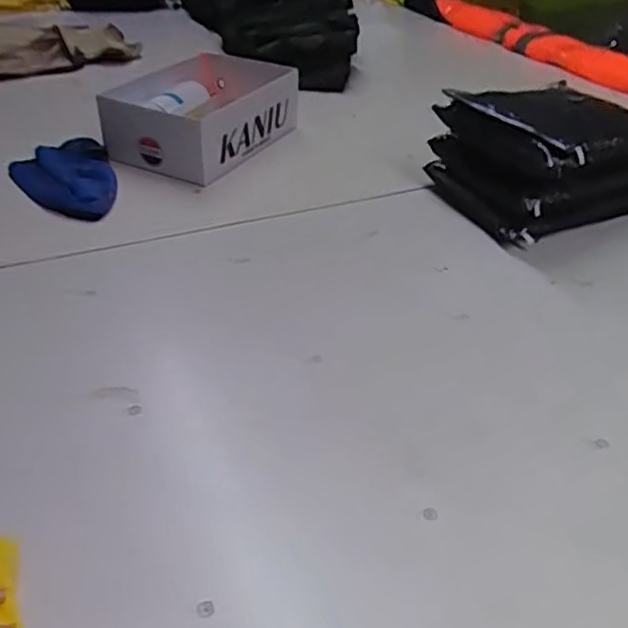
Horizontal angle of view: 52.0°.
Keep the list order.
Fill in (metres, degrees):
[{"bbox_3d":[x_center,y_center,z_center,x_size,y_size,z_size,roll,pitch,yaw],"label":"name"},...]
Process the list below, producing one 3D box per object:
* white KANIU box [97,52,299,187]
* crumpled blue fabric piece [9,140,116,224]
[{"bbox_3d":[-0.200,-0.373,1.197,0.195,0.151,0.389,16,37,17],"label":"white KANIU box"},{"bbox_3d":[-0.407,-0.215,1.067,0.156,0.056,0.274,-16,39,-25],"label":"crumpled blue fabric piece"}]

